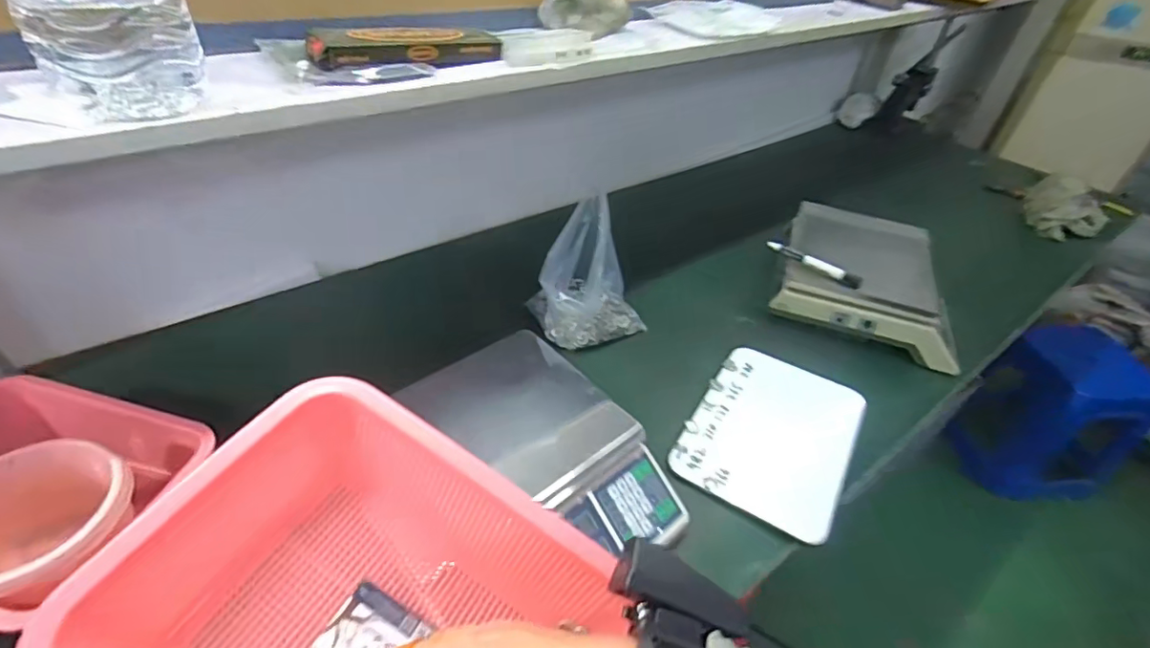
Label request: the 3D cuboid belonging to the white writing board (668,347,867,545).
[{"bbox_3d":[0.284,0.150,0.768,0.208,0.009,0.298,24,43,23],"label":"white writing board"}]

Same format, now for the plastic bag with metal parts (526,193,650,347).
[{"bbox_3d":[0.021,-0.083,0.845,0.177,0.207,0.122,-15,45,-22],"label":"plastic bag with metal parts"}]

